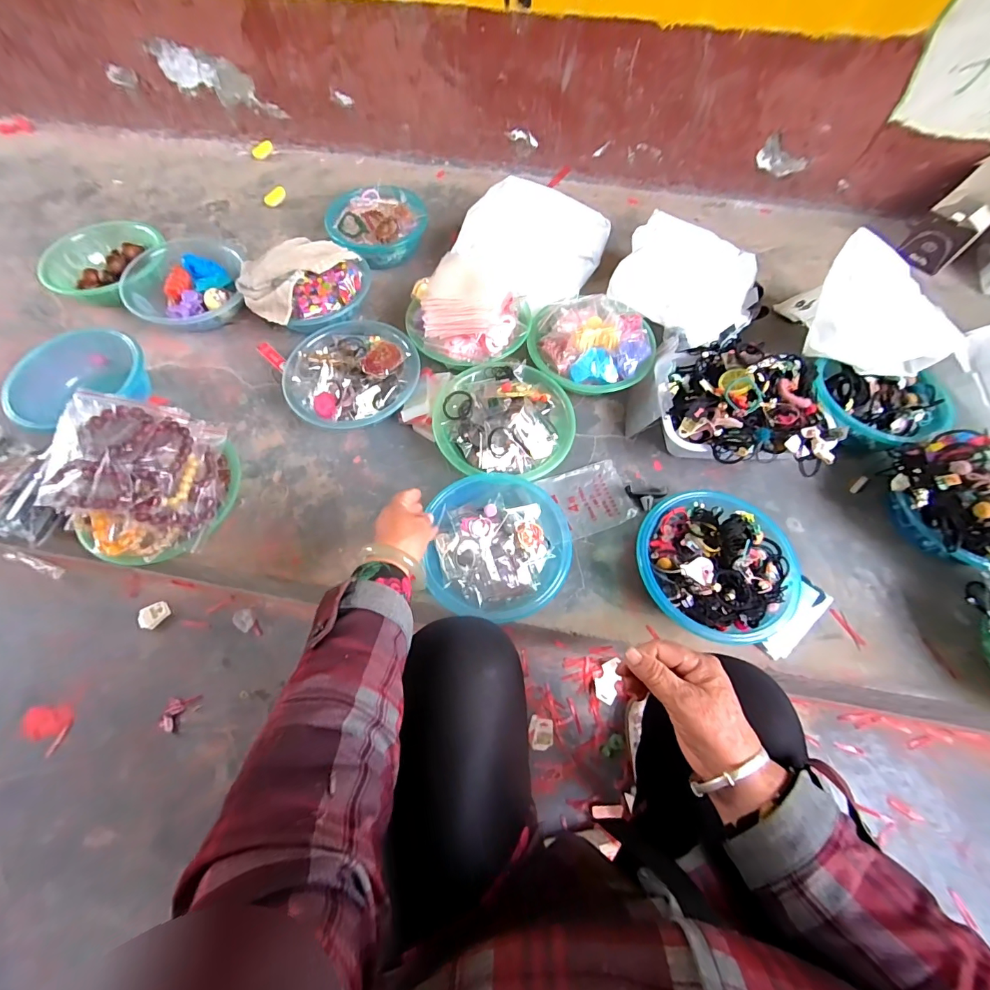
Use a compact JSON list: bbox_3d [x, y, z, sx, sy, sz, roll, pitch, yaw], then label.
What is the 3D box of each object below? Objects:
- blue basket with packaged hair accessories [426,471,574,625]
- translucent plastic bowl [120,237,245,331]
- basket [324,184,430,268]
[{"bbox_3d":[0.001,0.077,0.658,0.220,0.076,0.216,3,64,0],"label":"blue basket with packaged hair accessories"},{"bbox_3d":[-0.624,-0.422,0.882,0.219,0.091,0.211,0,64,-1],"label":"translucent plastic bowl"},{"bbox_3d":[-0.269,-0.623,0.988,0.223,0.091,0.201,-13,65,-7],"label":"basket"}]

